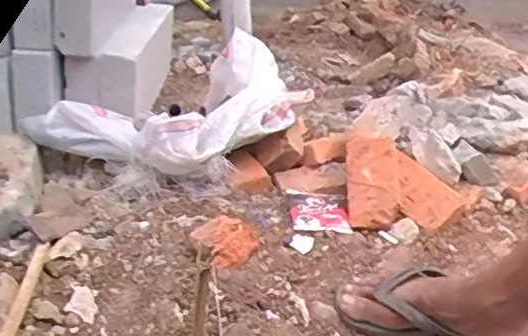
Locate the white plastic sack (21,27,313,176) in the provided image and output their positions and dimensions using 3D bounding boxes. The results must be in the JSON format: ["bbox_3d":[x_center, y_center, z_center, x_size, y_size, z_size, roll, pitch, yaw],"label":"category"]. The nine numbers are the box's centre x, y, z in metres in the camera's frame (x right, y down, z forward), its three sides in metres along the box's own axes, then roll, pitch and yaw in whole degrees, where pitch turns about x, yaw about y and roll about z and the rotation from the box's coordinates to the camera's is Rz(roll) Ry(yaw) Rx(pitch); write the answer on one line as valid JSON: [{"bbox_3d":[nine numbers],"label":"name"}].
[{"bbox_3d":[-0.146,-0.113,1.097,0.447,0.138,0.250,-19,30,-34],"label":"white plastic sack"}]

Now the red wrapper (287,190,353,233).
[{"bbox_3d":[0.087,0.064,0.993,0.090,0.017,0.127,-2,24,-2],"label":"red wrapper"}]

